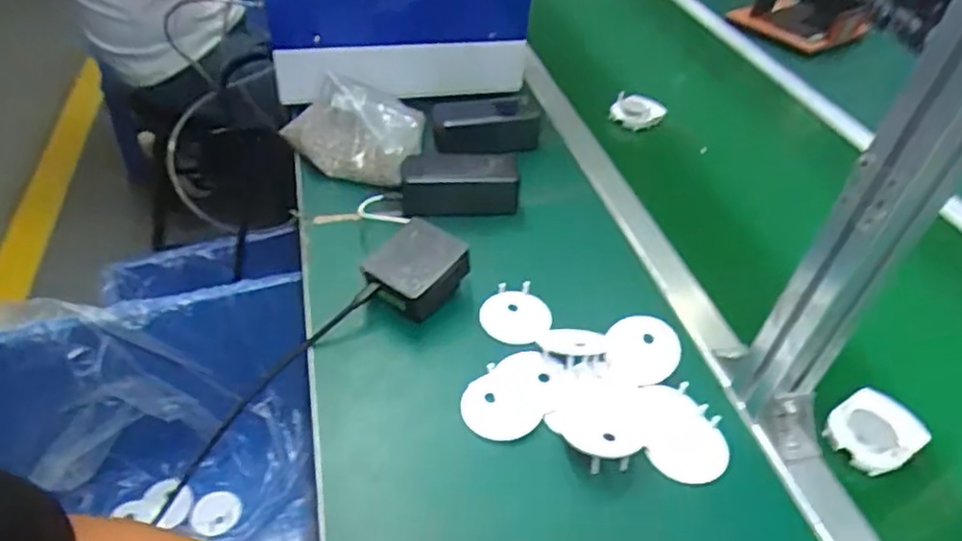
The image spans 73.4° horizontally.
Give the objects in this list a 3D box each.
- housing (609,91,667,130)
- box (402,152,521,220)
[{"bbox_3d":[0.214,-0.215,0.884,0.068,0.032,0.048,18,42,12],"label":"housing"},{"bbox_3d":[-0.024,-0.094,0.703,0.125,0.050,0.049,0,41,-9],"label":"box"}]

